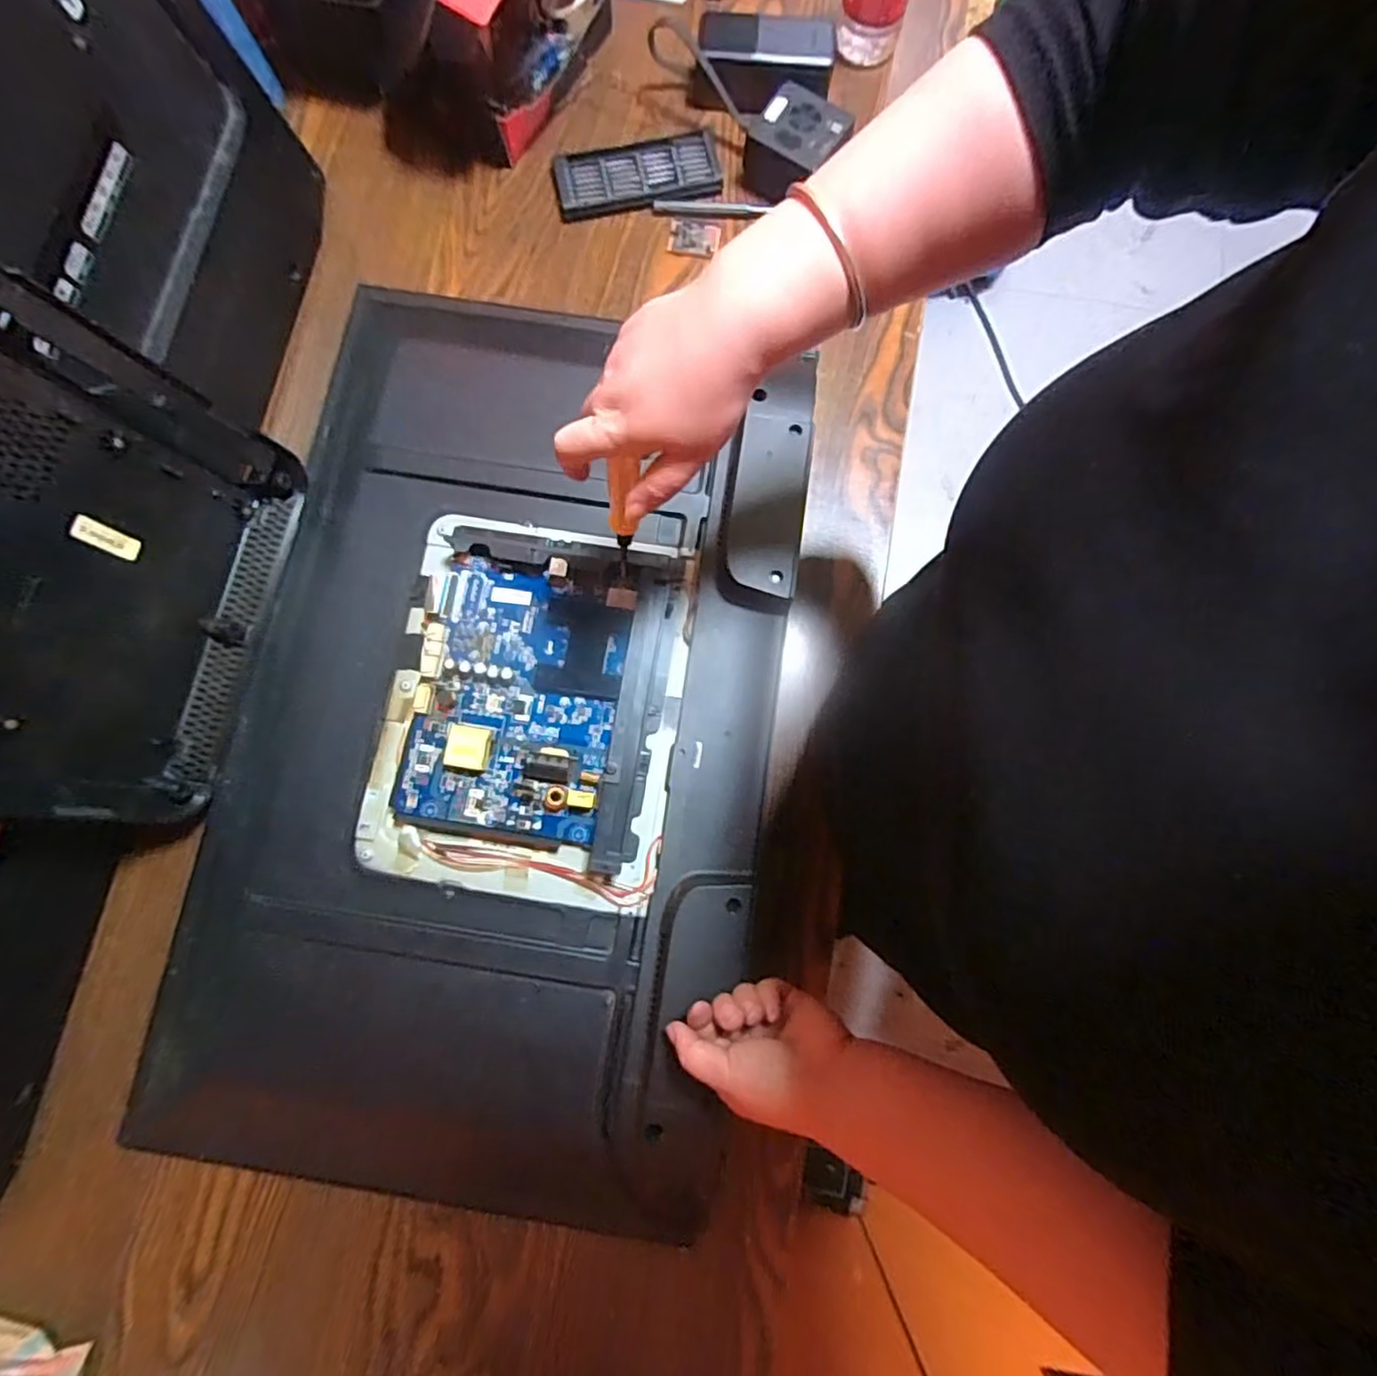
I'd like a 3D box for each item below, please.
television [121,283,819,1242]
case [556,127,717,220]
[{"bbox_3d":[-0.140,0.008,0.489,0.398,0.047,0.650,9,78,1],"label":"television"},{"bbox_3d":[-0.048,-0.480,0.623,0.155,0.017,0.063,-11,79,-3],"label":"case"}]

